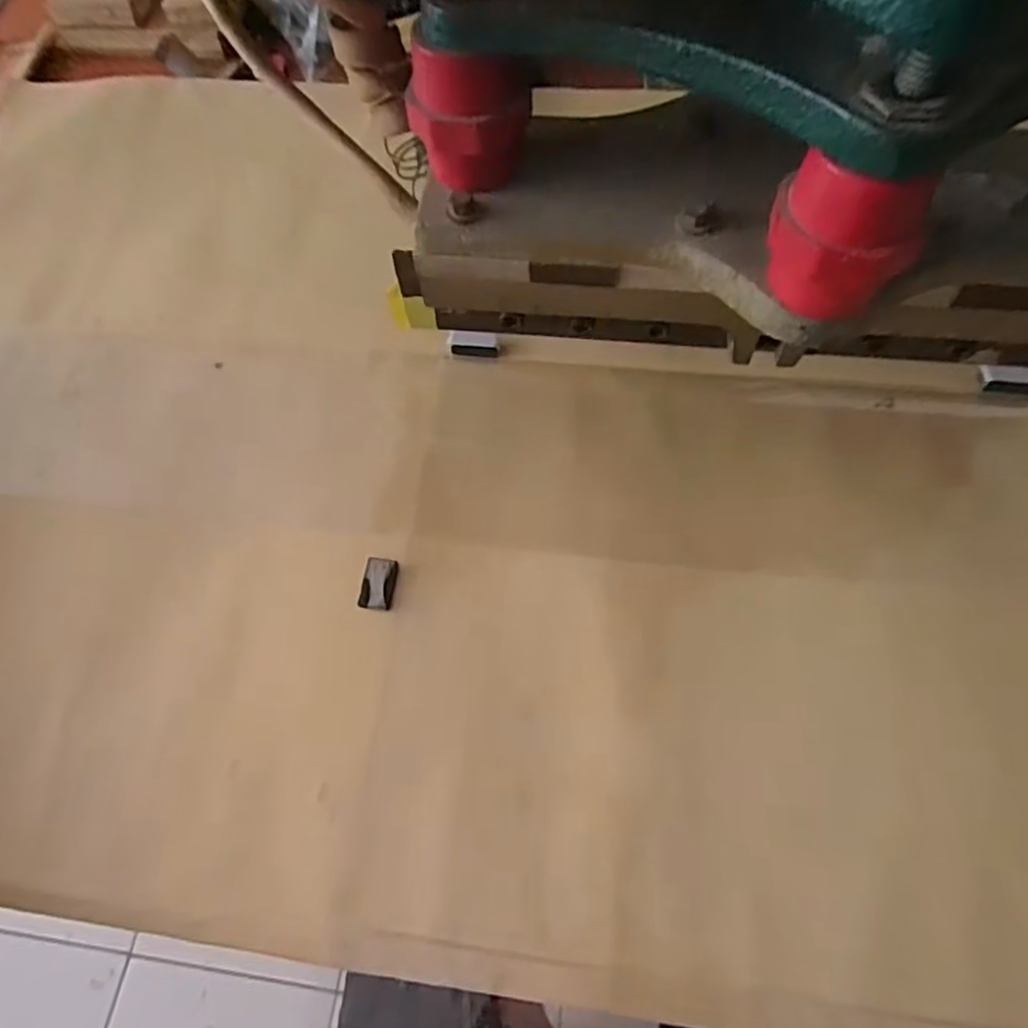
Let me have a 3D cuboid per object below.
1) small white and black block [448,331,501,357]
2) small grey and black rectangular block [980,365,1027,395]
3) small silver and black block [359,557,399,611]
[{"bbox_3d":[-0.020,-0.087,0.341,0.026,0.011,0.008,1,64,4],"label":"small white and black block"},{"bbox_3d":[0.234,-0.063,0.314,0.026,0.009,0.007,8,65,7],"label":"small grey and black rectangular block"},{"bbox_3d":[-0.058,0.030,0.288,0.015,0.005,0.023,6,65,6],"label":"small silver and black block"}]

